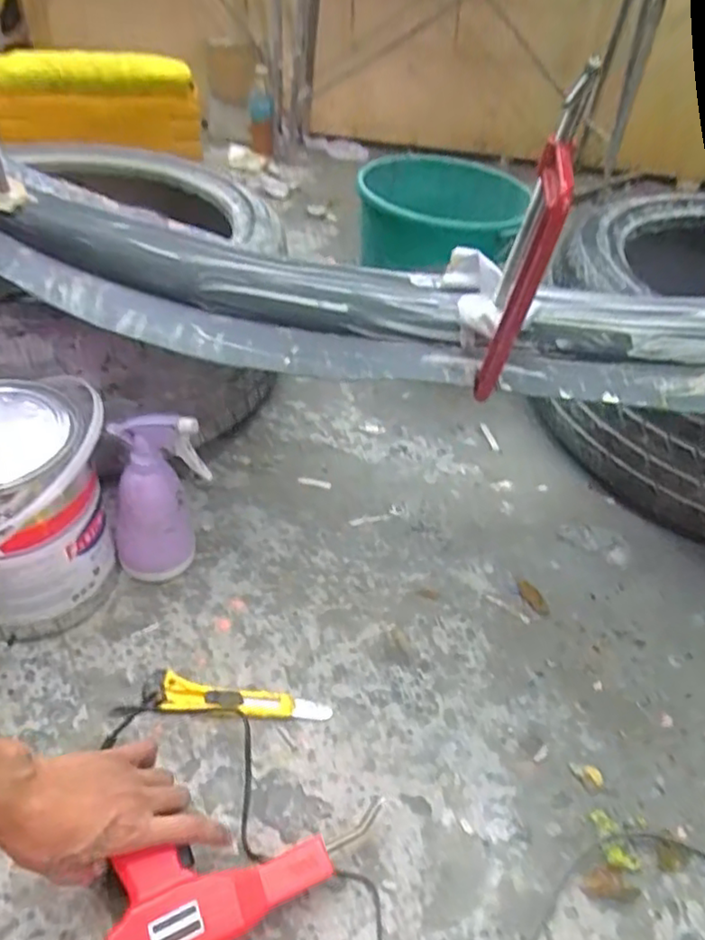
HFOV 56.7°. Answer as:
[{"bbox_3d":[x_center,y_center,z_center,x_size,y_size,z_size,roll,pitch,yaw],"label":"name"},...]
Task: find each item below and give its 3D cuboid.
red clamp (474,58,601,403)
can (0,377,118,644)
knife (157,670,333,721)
[{"bbox_3d":[0.135,-0.164,0.498,0.030,0.236,0.076,13,43,8],"label":"red clamp"},{"bbox_3d":[-0.329,0.044,0.655,0.174,0.219,0.171,-24,50,-29],"label":"can"},{"bbox_3d":[-0.103,0.224,0.635,0.161,0.016,0.034,5,42,-1],"label":"knife"}]

